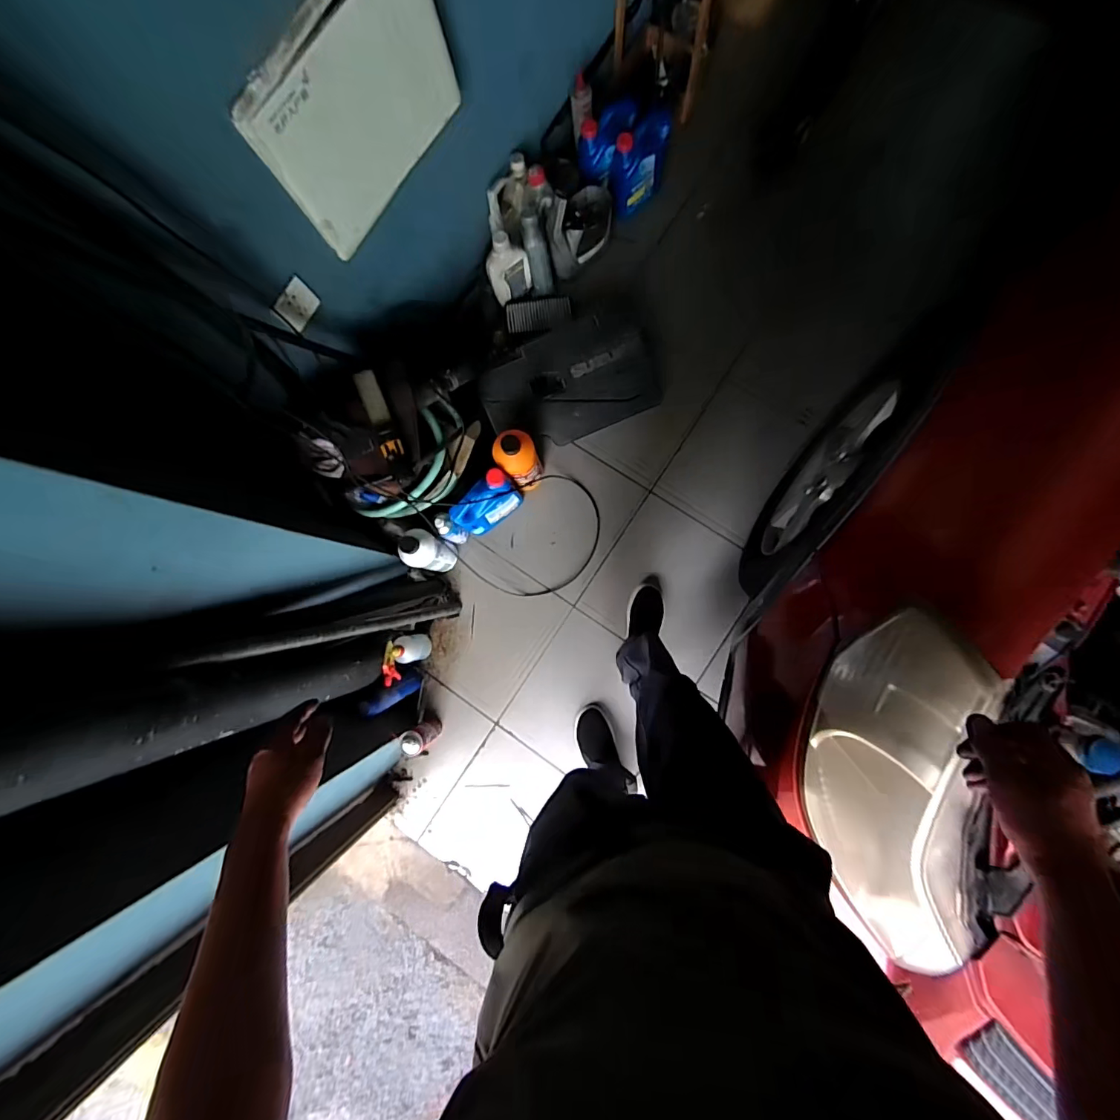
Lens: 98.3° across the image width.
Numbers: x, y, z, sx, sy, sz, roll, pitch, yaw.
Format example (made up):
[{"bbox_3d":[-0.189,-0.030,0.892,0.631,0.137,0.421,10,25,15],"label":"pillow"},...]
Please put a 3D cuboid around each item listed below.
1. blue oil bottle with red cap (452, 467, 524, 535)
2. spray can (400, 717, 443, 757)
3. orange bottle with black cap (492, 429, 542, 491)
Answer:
[{"bbox_3d":[-0.196,-0.146,1.338,0.183,0.221,0.079,-40,83,0],"label":"blue oil bottle with red cap"},{"bbox_3d":[-0.378,0.485,1.334,0.060,0.176,0.074,-37,83,0],"label":"spray can"},{"bbox_3d":[-0.105,-0.261,1.313,0.109,0.231,0.108,-27,83,1],"label":"orange bottle with black cap"}]

